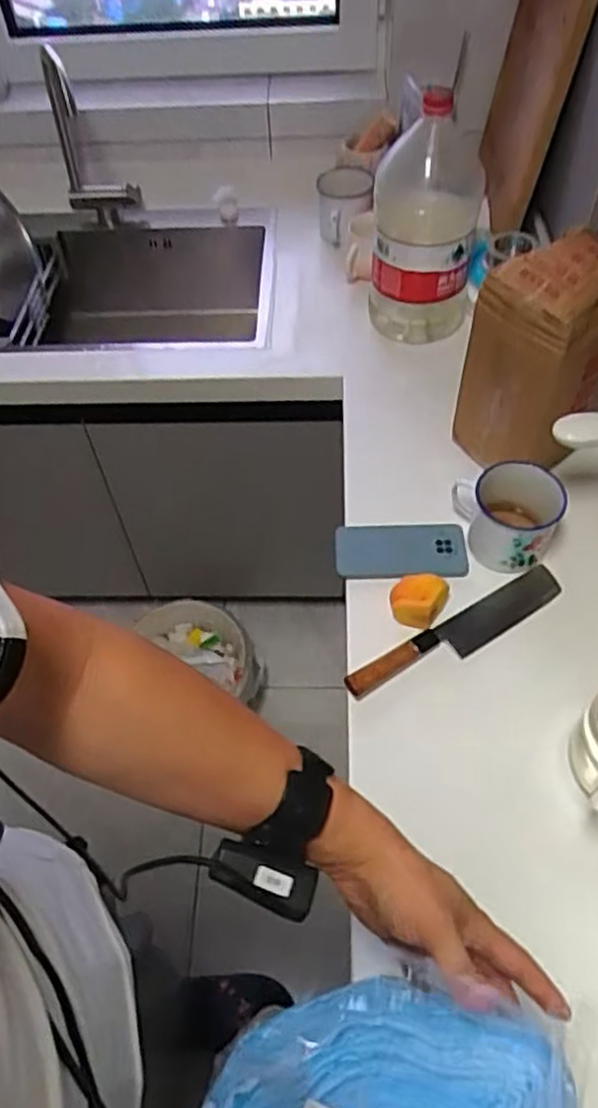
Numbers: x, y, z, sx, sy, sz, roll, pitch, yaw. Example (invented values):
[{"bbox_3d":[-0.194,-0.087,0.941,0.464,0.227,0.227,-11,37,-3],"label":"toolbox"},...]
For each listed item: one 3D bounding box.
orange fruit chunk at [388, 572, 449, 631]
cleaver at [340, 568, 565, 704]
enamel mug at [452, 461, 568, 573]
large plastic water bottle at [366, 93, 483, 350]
[{"bbox_3d":[0.144,0.054,0.872,0.061,0.045,0.066,0,59,0],"label":"orange fruit chunk"},{"bbox_3d":[0.190,0.094,0.855,0.295,0.022,0.048,-28,63,-16],"label":"cleaver"},{"bbox_3d":[0.265,-0.048,0.904,0.104,0.096,0.119,-9,59,-6],"label":"enamel mug"},{"bbox_3d":[0.197,-0.514,1.115,0.162,0.315,0.179,7,59,4],"label":"large plastic water bottle"}]

